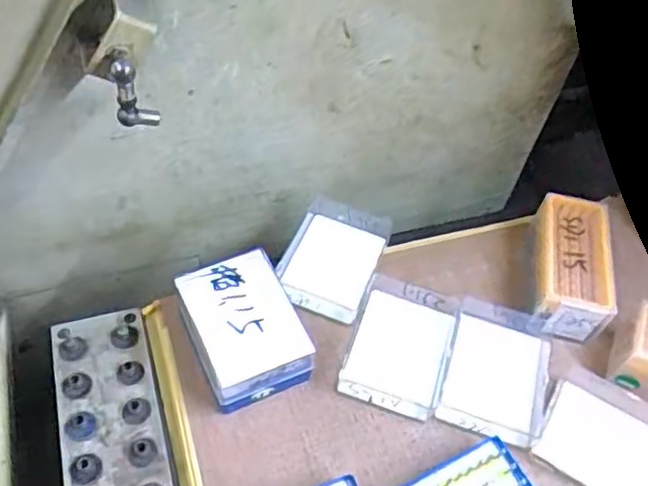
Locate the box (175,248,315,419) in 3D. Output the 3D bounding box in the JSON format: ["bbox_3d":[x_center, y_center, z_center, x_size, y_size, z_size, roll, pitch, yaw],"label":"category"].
[{"bbox_3d":[-0.066,0.072,0.514,0.081,0.056,0.106,-19,58,-19],"label":"box"}]

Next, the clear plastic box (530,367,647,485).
[{"bbox_3d":[0.229,0.158,0.497,0.110,0.019,0.084,30,56,16],"label":"clear plastic box"}]

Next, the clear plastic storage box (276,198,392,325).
[{"bbox_3d":[0.009,0.011,0.582,0.080,0.019,0.116,20,54,9],"label":"clear plastic storage box"}]

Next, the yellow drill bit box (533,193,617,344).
[{"bbox_3d":[0.222,0.022,0.576,0.067,0.050,0.126,11,53,3],"label":"yellow drill bit box"}]

